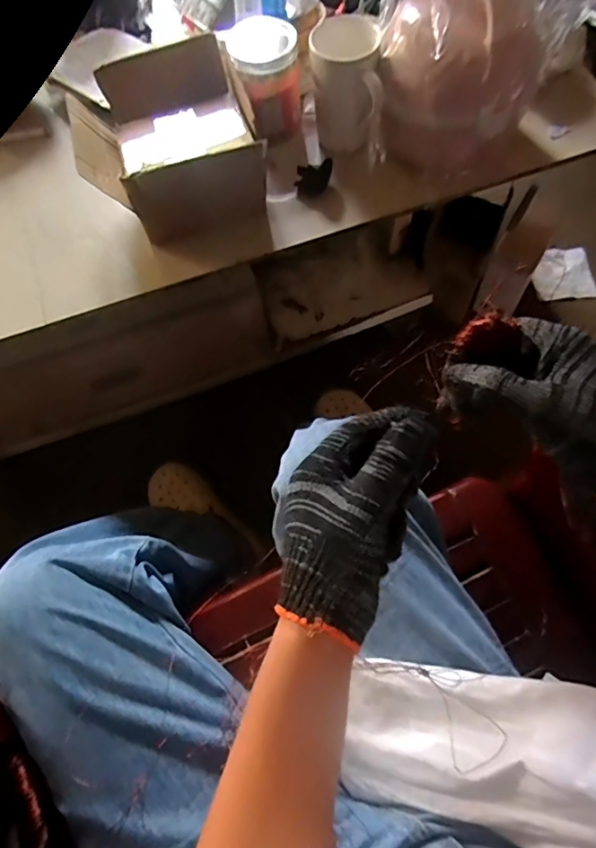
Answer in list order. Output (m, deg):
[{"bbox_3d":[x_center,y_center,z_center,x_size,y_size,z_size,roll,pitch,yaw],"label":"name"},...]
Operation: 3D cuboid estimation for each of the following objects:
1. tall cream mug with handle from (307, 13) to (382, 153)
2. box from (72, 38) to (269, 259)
[{"bbox_3d":[0.053,-0.406,0.626,0.087,0.122,0.094,4,68,5],"label":"tall cream mug with handle"},{"bbox_3d":[-0.144,-0.311,0.607,0.195,0.124,0.210,-12,67,-2],"label":"box"}]

